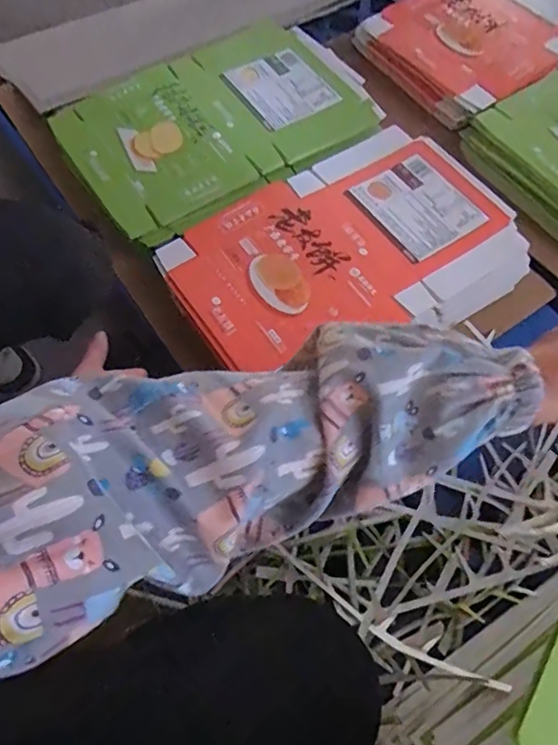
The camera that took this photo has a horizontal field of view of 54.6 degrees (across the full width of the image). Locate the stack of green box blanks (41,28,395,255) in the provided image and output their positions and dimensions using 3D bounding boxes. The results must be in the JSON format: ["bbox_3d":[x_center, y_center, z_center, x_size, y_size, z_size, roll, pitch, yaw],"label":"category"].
[{"bbox_3d":[-0.096,-0.410,0.867,0.465,0.037,0.323,-30,70,-16],"label":"stack of green box blanks"}]

